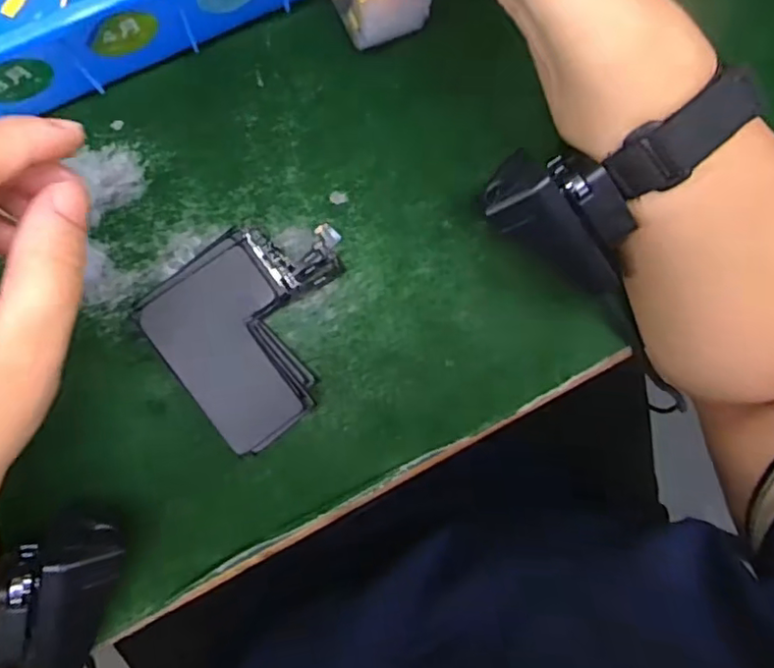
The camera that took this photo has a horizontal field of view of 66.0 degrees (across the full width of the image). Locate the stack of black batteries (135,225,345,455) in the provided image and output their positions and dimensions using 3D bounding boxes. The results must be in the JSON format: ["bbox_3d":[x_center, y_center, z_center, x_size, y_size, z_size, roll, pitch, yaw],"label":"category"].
[{"bbox_3d":[-0.051,-0.005,0.268,0.090,0.027,0.081,-38,93,-8],"label":"stack of black batteries"}]

